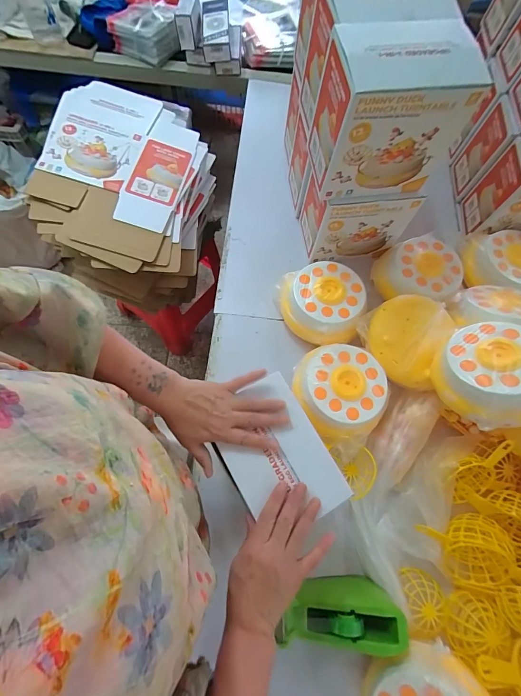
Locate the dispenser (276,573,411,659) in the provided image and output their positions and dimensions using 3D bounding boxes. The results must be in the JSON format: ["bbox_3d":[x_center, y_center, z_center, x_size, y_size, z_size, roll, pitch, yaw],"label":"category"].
[{"bbox_3d":[0.119,0.413,0.518,0.179,0.100,0.094,-2,69,-4],"label":"dispenser"}]

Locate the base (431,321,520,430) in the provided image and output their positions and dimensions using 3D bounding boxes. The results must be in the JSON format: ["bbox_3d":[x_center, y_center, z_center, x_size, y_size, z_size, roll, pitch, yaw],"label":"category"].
[{"bbox_3d":[0.374,0.036,0.532,0.166,0.067,0.167,-12,49,23],"label":"base"}]

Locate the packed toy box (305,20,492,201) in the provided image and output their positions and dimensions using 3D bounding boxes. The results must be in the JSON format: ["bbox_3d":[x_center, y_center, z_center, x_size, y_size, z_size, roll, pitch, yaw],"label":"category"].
[{"bbox_3d":[0.193,-0.352,0.523,0.189,0.214,0.118,-5,69,-5],"label":"packed toy box"}]

